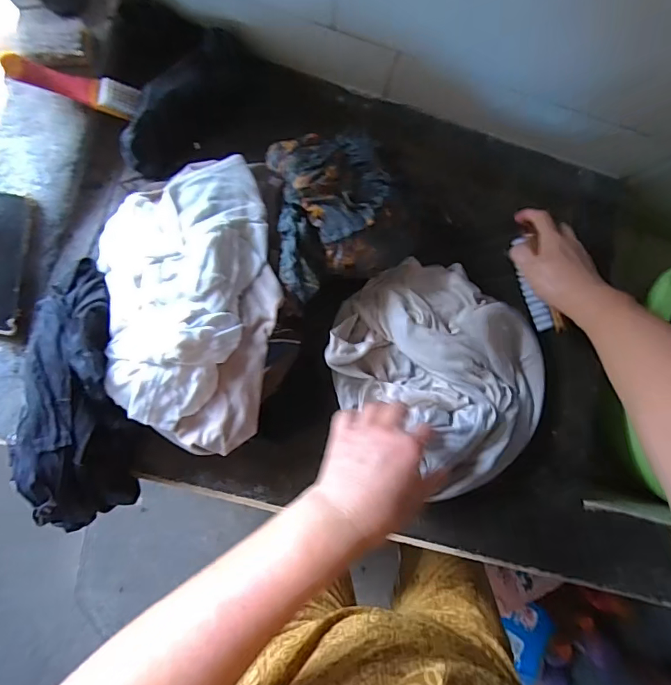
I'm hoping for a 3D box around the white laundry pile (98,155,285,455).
[{"bbox_3d":[-0.136,-0.037,0.448,0.156,0.087,0.279,-9,94,-3],"label":"white laundry pile"}]

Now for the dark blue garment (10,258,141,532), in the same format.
[{"bbox_3d":[-0.248,0.060,0.461,0.095,0.099,0.271,4,94,-4],"label":"dark blue garment"}]

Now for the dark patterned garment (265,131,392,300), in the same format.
[{"bbox_3d":[-0.002,-0.150,0.510,0.128,0.103,0.194,-7,94,-3],"label":"dark patterned garment"}]

